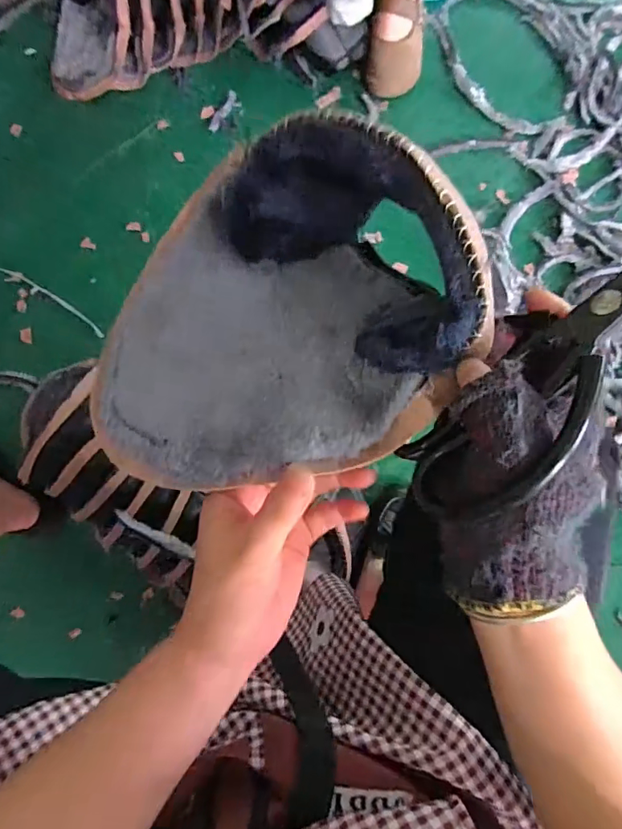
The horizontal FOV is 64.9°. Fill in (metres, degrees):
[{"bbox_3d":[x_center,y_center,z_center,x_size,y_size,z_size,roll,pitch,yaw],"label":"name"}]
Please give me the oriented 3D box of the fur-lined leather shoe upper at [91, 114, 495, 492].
[{"bbox_3d":[-0.031,-0.063,0.267,0.200,0.096,0.194,-14,80,-3],"label":"fur-lined leather shoe upper"}]

